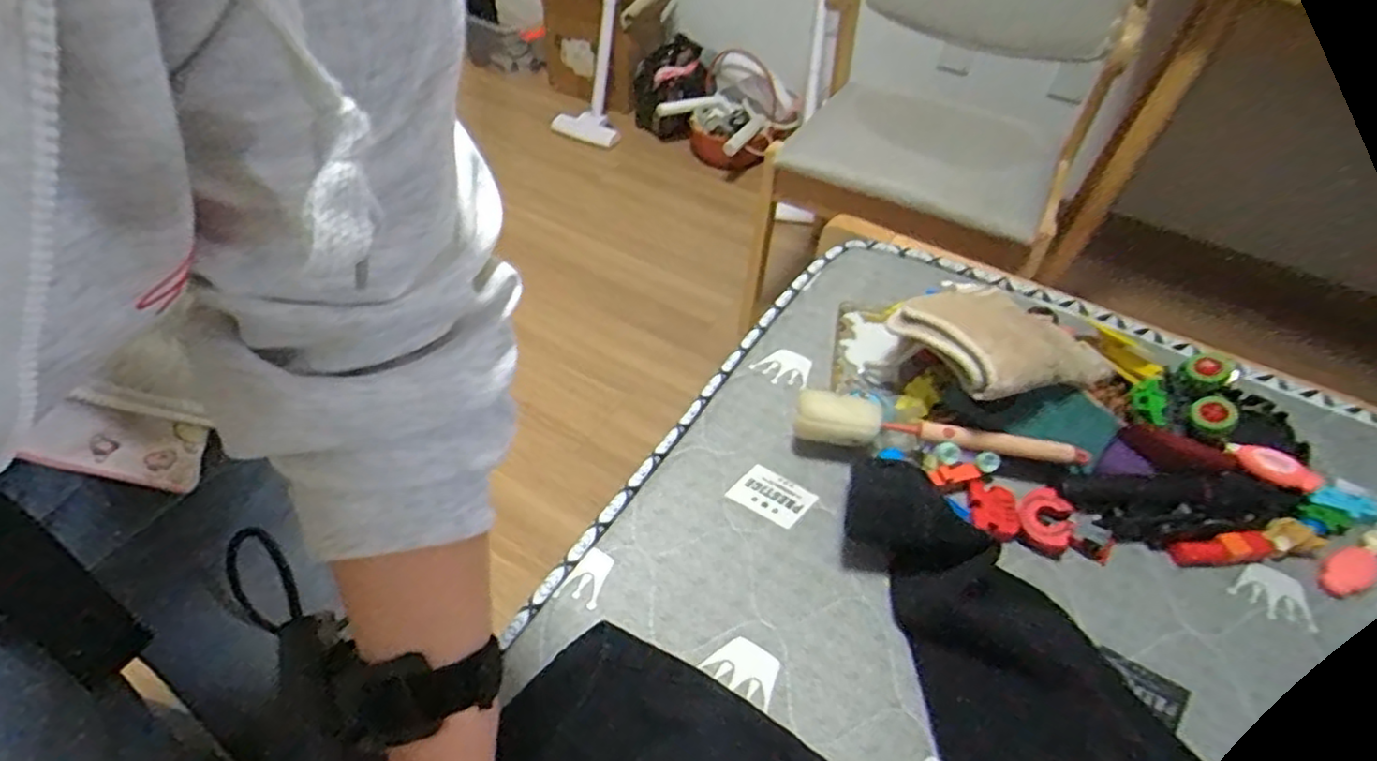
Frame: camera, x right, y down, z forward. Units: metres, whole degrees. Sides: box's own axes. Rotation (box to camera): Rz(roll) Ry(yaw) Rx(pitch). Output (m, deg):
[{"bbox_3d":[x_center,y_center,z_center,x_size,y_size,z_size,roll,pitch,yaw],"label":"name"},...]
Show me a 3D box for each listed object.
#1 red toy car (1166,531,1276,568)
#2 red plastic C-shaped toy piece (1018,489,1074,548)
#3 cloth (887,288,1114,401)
[{"bbox_3d":[0.468,0.149,0.601,0.085,0.022,0.023,-3,46,-7],"label":"red toy car"},{"bbox_3d":[0.317,0.121,0.608,0.047,0.014,0.047,-46,54,-10],"label":"red plastic C-shaped toy piece"},{"bbox_3d":[0.290,-0.053,0.655,0.156,0.041,0.161,-16,49,-19],"label":"cloth"}]

